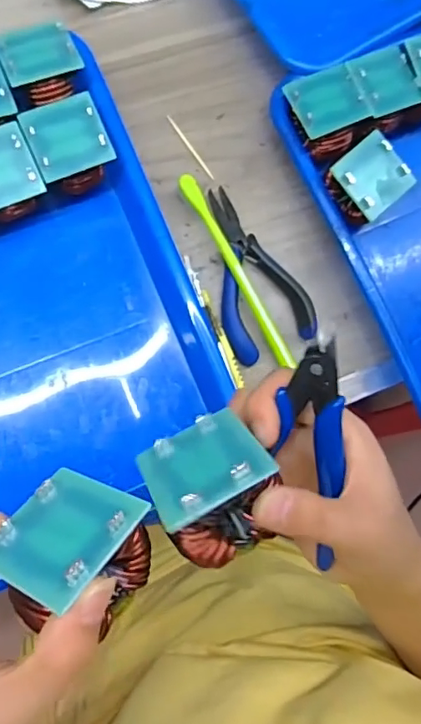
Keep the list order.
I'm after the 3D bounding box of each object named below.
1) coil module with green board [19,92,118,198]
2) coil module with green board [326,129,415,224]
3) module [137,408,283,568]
[{"bbox_3d":[-0.092,-0.137,0.348,0.047,0.050,0.046,-24,86,-10],"label":"coil module with green board"},{"bbox_3d":[0.106,-0.121,0.368,0.050,0.049,0.046,-41,89,-11],"label":"coil module with green board"},{"bbox_3d":[0.004,0.051,0.205,0.049,0.051,0.041,-25,121,-9],"label":"module"}]

